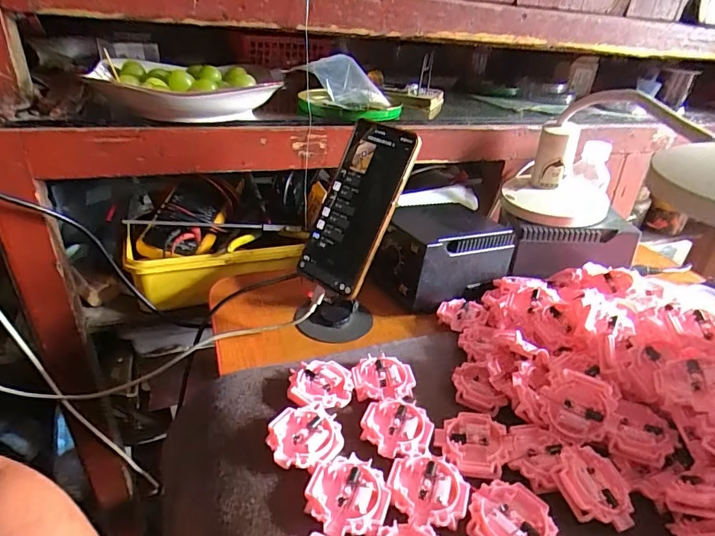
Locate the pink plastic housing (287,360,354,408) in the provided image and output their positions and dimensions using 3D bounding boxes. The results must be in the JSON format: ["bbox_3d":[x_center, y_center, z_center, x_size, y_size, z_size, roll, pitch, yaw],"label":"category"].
[{"bbox_3d":[-0.031,0.097,0.376,0.051,0.012,0.047,2,30,-5],"label":"pink plastic housing"}]

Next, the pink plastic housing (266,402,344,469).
[{"bbox_3d":[-0.038,0.123,0.330,0.051,0.012,0.051,4,30,-2],"label":"pink plastic housing"}]

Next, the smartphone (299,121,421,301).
[{"bbox_3d":[-0.001,-0.057,0.430,0.077,0.164,0.015,26,4,39],"label":"smartphone"}]

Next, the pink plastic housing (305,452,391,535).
[{"bbox_3d":[-0.006,0.151,0.295,0.052,0.014,0.052,1,30,-1],"label":"pink plastic housing"}]

